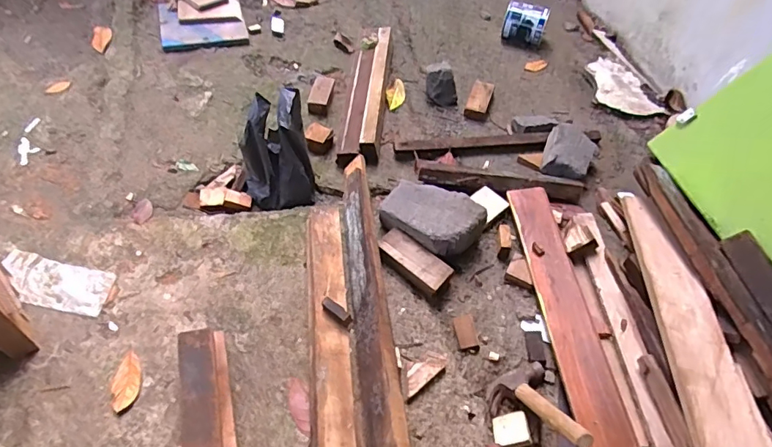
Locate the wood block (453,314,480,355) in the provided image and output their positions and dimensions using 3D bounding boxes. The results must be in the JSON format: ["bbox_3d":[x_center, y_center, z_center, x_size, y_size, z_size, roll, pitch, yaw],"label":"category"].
[{"bbox_3d":[0.154,0.209,0.942,0.038,0.025,0.075,-3,52,-7],"label":"wood block"}]

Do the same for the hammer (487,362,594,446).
[{"bbox_3d":[0.253,0.298,0.799,0.111,0.047,0.213,-11,10,-14],"label":"hammer"}]

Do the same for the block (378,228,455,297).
[{"bbox_3d":[0.056,0.080,0.998,0.150,0.047,0.064,38,58,22],"label":"block"}]

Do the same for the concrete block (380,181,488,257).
[{"bbox_3d":[0.095,-0.020,1.032,0.206,0.065,0.129,31,56,18],"label":"concrete block"}]

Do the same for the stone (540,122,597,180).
[{"bbox_3d":[0.446,-0.170,1.203,0.115,0.087,0.142,19,53,9],"label":"stone"}]

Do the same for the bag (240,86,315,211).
[{"bbox_3d":[-0.243,-0.160,1.081,0.142,0.185,0.158,-13,54,-15],"label":"bag"}]

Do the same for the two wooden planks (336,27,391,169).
[{"bbox_3d":[-0.049,-0.365,1.353,0.107,0.061,0.535,7,52,0],"label":"two wooden planks"}]

